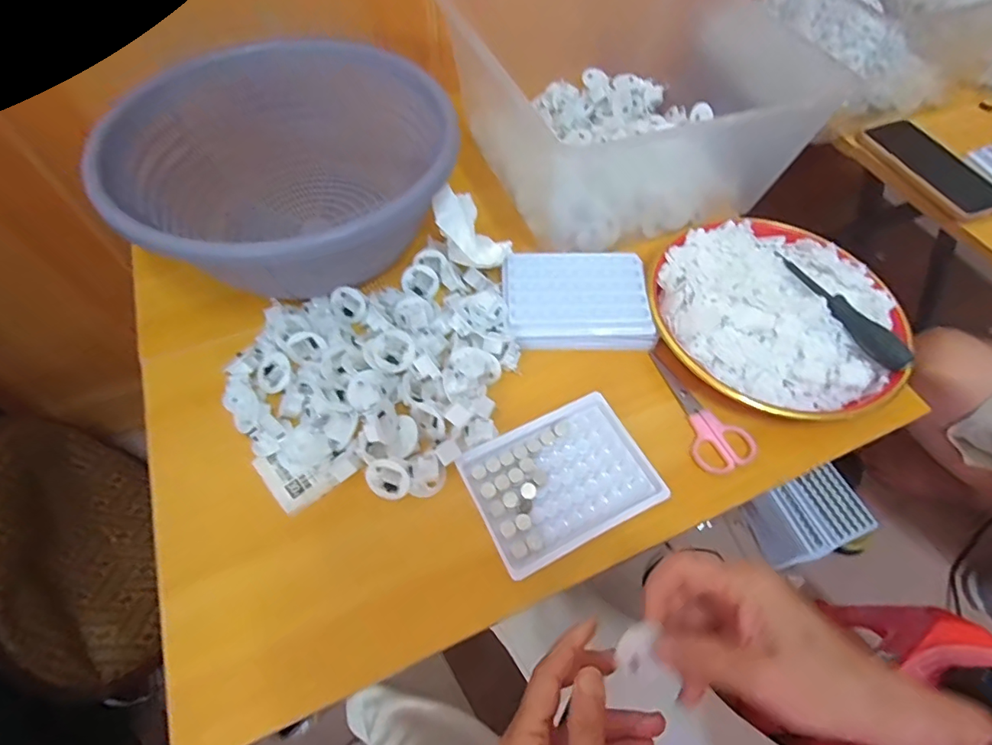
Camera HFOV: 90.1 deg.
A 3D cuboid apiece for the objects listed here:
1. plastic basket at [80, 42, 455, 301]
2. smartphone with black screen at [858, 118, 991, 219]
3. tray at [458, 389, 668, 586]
[{"bbox_3d":[-0.183,-0.177,0.449,0.236,0.101,0.278,36,64,17],"label":"plastic basket"},{"bbox_3d":[0.514,-0.246,0.580,0.088,0.006,0.165,-21,62,-15],"label":"smartphone with black screen"},{"bbox_3d":[0.048,0.079,0.368,0.129,0.013,0.096,-23,63,-15],"label":"tray"}]

